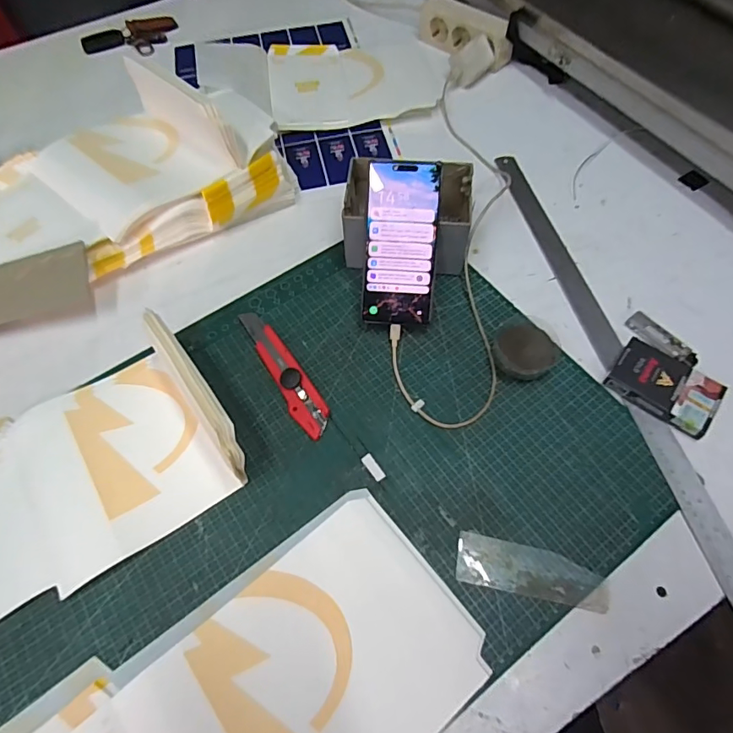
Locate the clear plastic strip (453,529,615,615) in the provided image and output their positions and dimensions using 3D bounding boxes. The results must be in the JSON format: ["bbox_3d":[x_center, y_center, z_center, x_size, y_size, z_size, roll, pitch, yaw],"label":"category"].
[{"bbox_3d":[0.139,0.171,0.399,0.122,0.004,0.038,10,61,7],"label":"clear plastic strip"}]

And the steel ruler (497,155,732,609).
[{"bbox_3d":[0.256,-0.019,0.500,0.032,0.005,0.614,-11,61,-5],"label":"steel ruler"}]

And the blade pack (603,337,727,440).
[{"bbox_3d":[0.292,0.018,0.468,0.092,0.020,0.066,35,67,19],"label":"blade pack"}]

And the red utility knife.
[{"bbox_3d":[-0.087,0.002,0.490,0.031,0.013,0.164,-31,64,-15],"label":"red utility knife"}]

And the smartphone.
[{"bbox_3d":[0.035,-0.124,0.488,0.072,0.006,0.159,4,101,4],"label":"smartphone"}]

